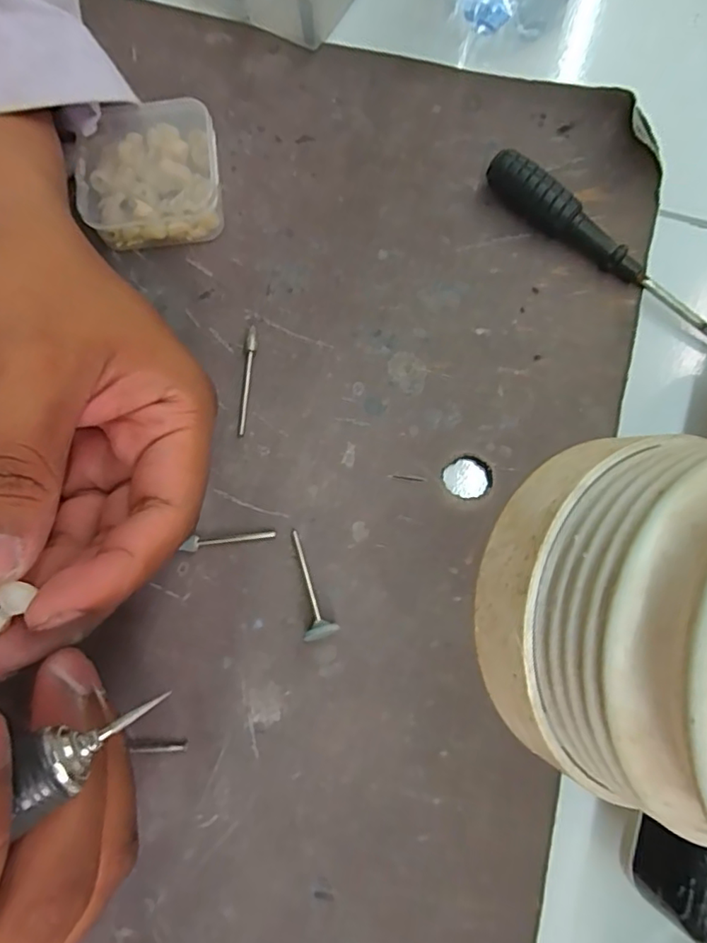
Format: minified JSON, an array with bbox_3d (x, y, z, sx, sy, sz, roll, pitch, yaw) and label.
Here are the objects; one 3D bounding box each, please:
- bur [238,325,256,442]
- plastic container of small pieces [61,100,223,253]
[{"bbox_3d":[-0.042,-0.037,0.225,0.005,0.004,0.046,2,76,-1],"label":"bur"},{"bbox_3d":[-0.085,-0.124,0.238,0.057,0.020,0.056,-12,77,-4],"label":"plastic container of small pieces"}]

